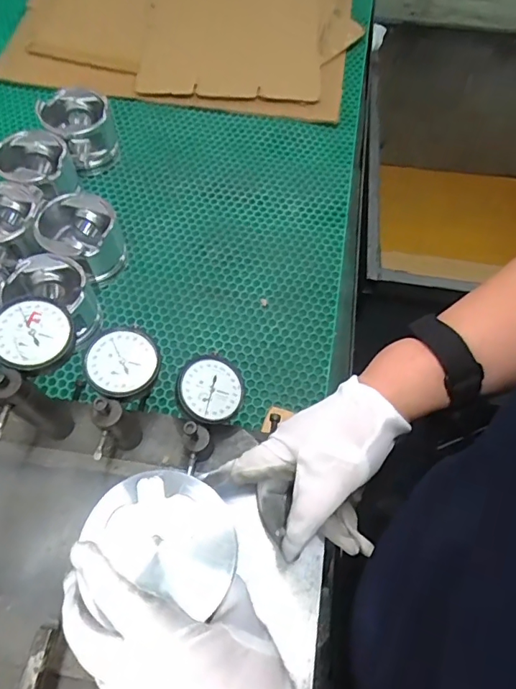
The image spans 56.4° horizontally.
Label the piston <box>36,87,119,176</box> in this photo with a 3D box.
[{"bbox_3d":[-0.263,-0.315,0.716,0.097,0.083,0.094,-21,64,-13],"label":"piston"}]

